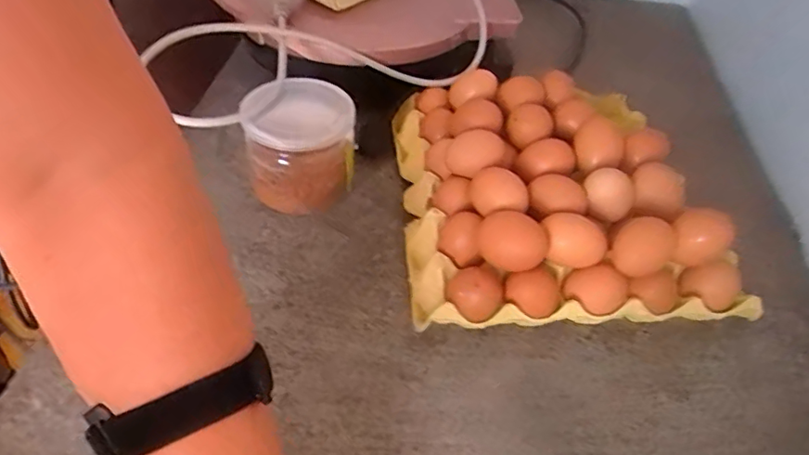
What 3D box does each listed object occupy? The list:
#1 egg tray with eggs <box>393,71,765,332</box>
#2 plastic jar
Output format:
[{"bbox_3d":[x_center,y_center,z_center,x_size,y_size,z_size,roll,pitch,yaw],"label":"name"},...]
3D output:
[{"bbox_3d":[0.133,-0.034,0.499,0.256,0.106,0.268,0,47,-7],"label":"egg tray with eggs"},{"bbox_3d":[-0.097,-0.073,0.512,0.094,0.098,0.094,3,47,-4],"label":"plastic jar"}]

